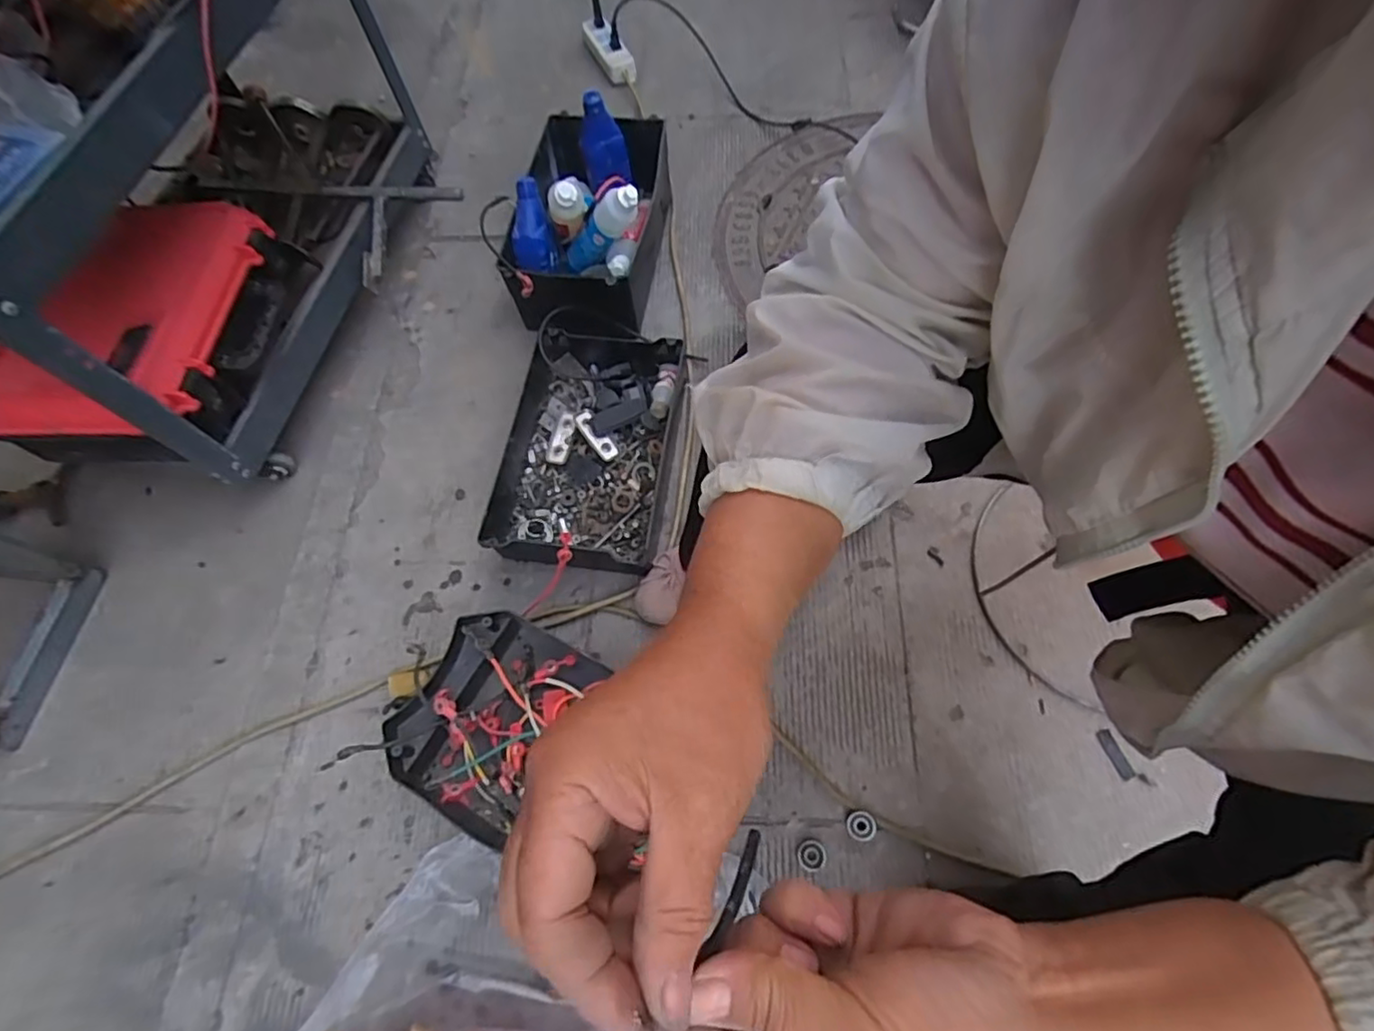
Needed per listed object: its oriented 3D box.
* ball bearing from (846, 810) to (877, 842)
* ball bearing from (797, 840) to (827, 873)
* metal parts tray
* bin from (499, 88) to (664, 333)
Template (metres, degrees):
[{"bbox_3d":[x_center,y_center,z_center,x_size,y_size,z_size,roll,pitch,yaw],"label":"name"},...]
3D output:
[{"bbox_3d":[0.195,0.346,0.706,0.031,0.013,0.030,-1,65,2],"label":"ball bearing"},{"bbox_3d":[0.138,0.375,0.700,0.032,0.006,0.030,-1,65,2],"label":"ball bearing"},{"bbox_3d":[-0.138,-0.090,0.875,0.230,0.089,0.348,7,67,6],"label":"metal parts tray"},{"bbox_3d":[-0.147,-0.426,0.935,0.192,0.192,0.336,8,68,5],"label":"bin"}]

